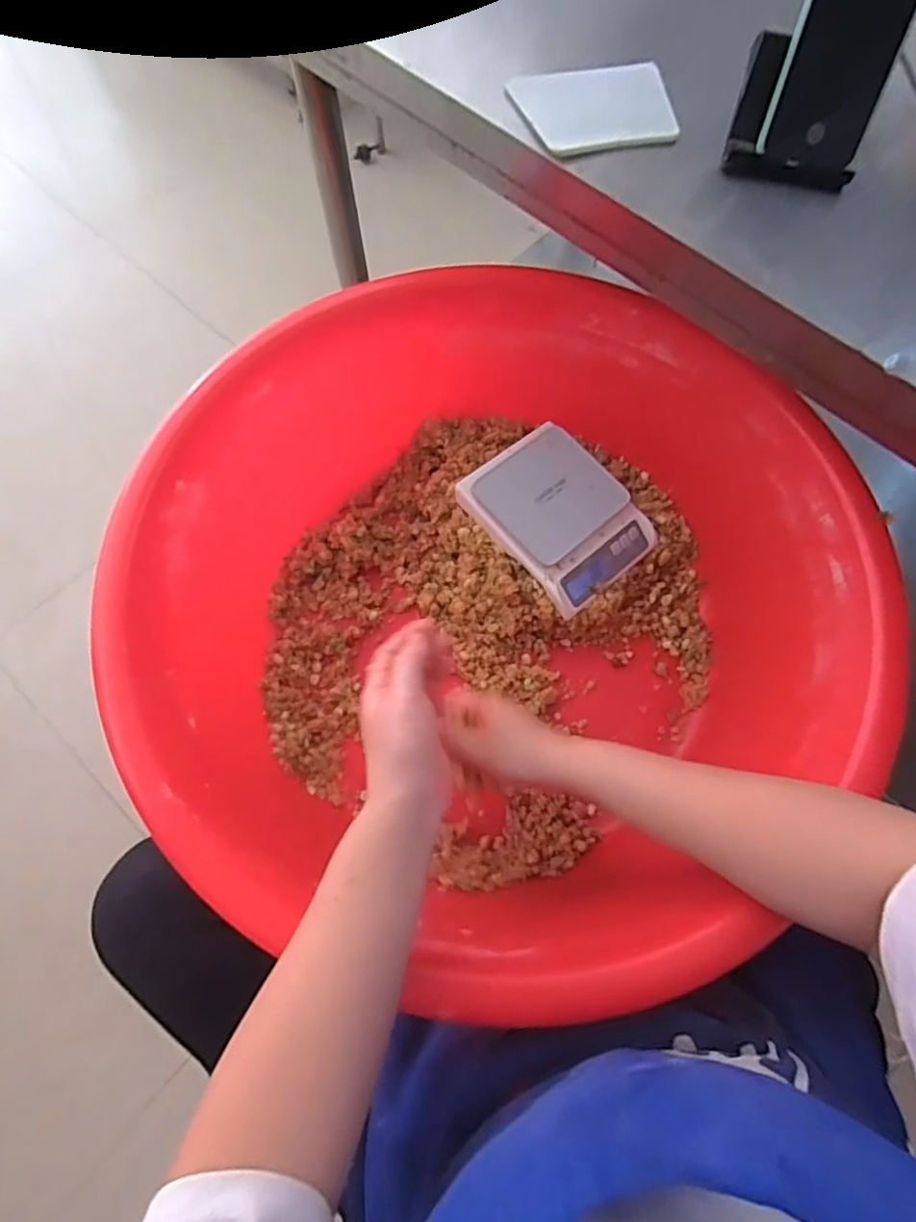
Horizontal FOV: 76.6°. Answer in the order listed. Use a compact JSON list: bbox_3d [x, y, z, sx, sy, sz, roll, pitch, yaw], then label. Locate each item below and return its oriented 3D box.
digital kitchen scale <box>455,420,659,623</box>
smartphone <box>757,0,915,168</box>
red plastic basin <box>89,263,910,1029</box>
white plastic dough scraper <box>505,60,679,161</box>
[{"bbox_3d":[0.111,-0.105,0.625,0.144,0.028,0.182,-40,91,-16],"label":"digital kitchen scale"},{"bbox_3d":[0.274,-0.409,0.401,0.073,0.152,0.014,12,33,3],"label":"smartphone"},{"bbox_3d":[0.033,-0.006,0.548,0.578,0.210,0.591,0,70,-1],"label":"red plastic basin"},{"bbox_3d":[0.114,-0.405,0.466,0.125,0.010,0.104,-16,71,-7],"label":"white plastic dough scraper"}]

